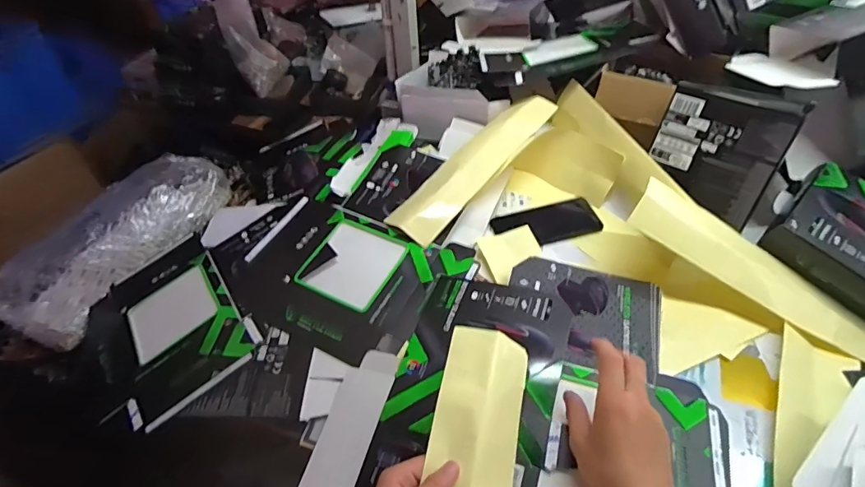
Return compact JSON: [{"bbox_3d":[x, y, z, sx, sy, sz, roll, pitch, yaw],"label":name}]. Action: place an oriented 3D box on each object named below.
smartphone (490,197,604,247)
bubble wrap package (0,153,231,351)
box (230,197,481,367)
[{"bbox_3d":[0.174,-0.032,0.716,0.159,0.012,0.076,-12,47,-8],"label":"smartphone"},{"bbox_3d":[-0.511,-0.012,0.771,0.145,0.092,0.385,19,51,20],"label":"bubble wrap package"},{"bbox_3d":[-0.116,0.048,0.646,0.313,0.021,0.201,19,51,20],"label":"box"}]

